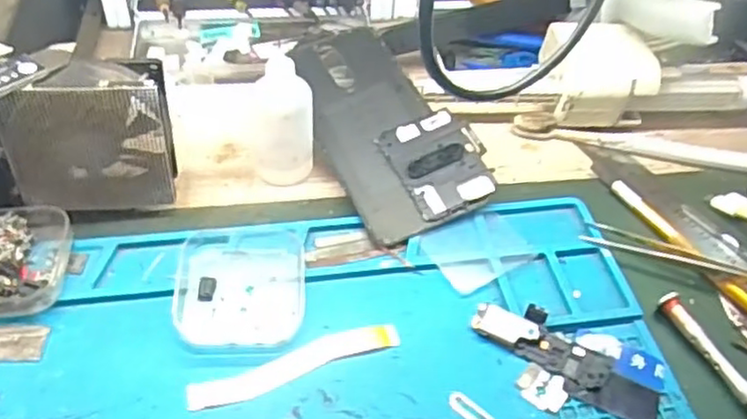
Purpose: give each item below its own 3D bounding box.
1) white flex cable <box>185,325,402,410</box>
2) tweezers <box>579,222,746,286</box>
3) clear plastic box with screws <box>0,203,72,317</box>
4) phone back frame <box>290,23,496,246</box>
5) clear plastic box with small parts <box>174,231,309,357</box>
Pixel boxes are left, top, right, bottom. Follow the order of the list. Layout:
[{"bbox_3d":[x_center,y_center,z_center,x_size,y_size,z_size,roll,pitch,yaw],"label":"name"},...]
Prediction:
[{"bbox_3d":[-0.037,0.073,0.330,0.102,0.004,0.019,-18,51,-21],"label":"white flex cable"},{"bbox_3d":[0.184,0.029,0.381,0.132,0.010,0.015,18,48,11],"label":"tweezers"},{"bbox_3d":[-0.192,0.023,0.356,0.063,0.024,0.067,-1,47,-6],"label":"clear plastic box with screws"},{"bbox_3d":[0.003,-0.058,0.438,0.083,0.009,0.168,-23,58,-13],"label":"phone back frame"},{"bbox_3d":[-0.067,0.037,0.354,0.062,0.016,0.073,0,47,-5],"label":"clear plastic box with small parts"}]

